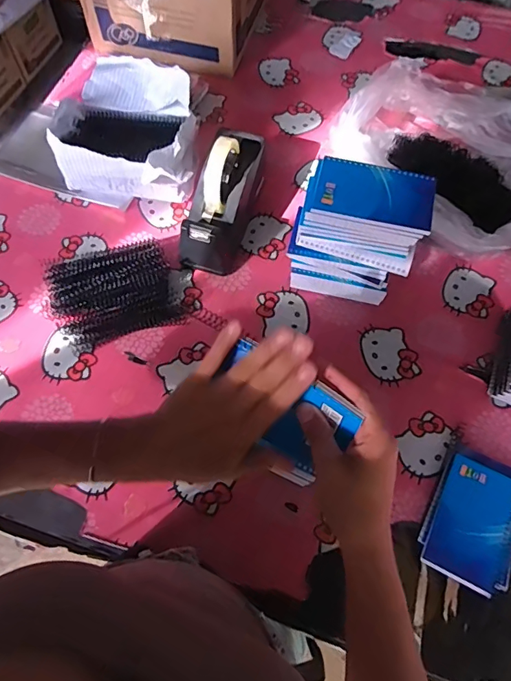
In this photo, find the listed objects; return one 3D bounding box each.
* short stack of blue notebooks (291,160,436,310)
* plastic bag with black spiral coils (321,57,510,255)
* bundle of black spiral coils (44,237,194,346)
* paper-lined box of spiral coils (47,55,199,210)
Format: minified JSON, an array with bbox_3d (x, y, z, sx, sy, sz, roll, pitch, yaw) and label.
[{"bbox_3d":[0.123,-0.129,0.583,0.147,0.191,0.087,18,66,7],"label":"short stack of blue notebooks"},{"bbox_3d":[0.311,-0.279,0.699,0.254,0.109,0.354,-32,70,-15],"label":"plastic bag with black spiral coils"},{"bbox_3d":[-0.193,-0.066,0.627,0.160,0.047,0.120,-16,67,-8],"label":"bundle of black spiral coils"},{"bbox_3d":[-0.180,-0.302,0.683,0.189,0.141,0.190,20,66,8],"label":"paper-lined box of spiral coils"}]

